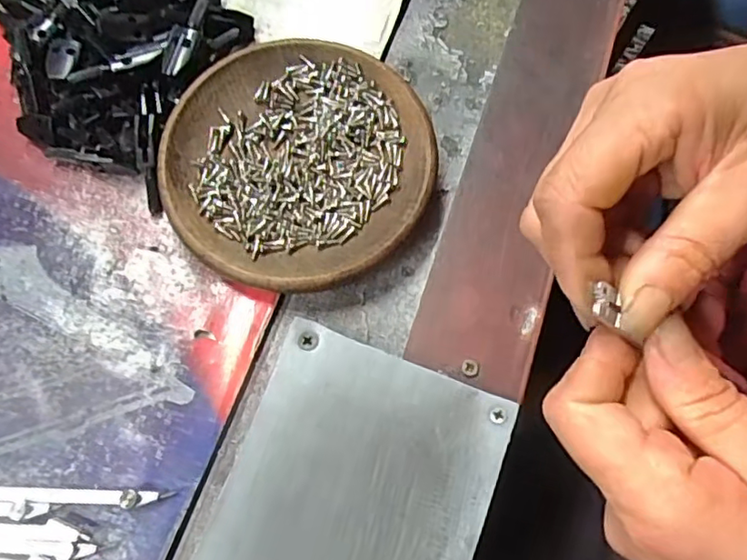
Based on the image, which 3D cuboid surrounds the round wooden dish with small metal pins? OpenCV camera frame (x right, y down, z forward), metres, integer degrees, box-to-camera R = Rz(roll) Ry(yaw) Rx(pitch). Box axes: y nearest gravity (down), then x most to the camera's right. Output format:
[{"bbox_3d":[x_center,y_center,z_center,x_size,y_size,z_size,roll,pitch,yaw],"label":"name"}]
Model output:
[{"bbox_3d":[-0.032,-0.050,0.261,0.111,0.017,0.111,0,72,0],"label":"round wooden dish with small metal pins"}]

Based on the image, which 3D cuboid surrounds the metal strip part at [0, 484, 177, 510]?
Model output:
[{"bbox_3d":[-0.125,0.081,0.227,0.095,0.004,0.006,3,72,1],"label":"metal strip part"}]

